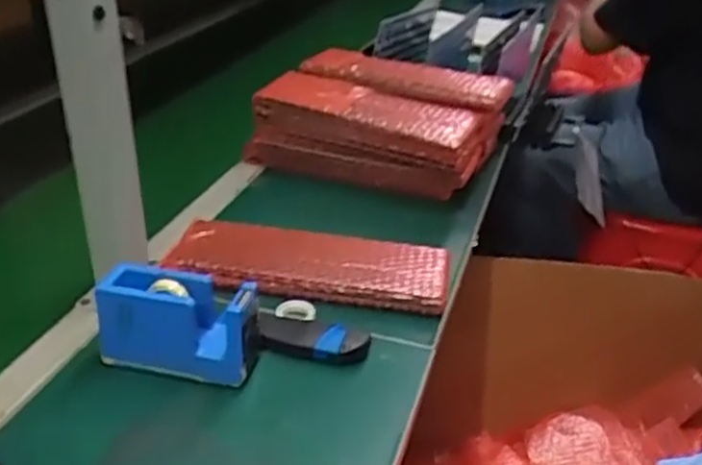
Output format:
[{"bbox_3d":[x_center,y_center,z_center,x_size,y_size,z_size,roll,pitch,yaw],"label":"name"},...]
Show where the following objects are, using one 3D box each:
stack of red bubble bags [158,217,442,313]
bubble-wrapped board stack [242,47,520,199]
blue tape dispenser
[{"bbox_3d":[-0.042,0.031,0.756,0.277,0.030,0.093,6,30,6],"label":"stack of red bubble bags"},{"bbox_3d":[0.042,-0.155,1.011,0.295,0.116,0.213,16,32,22],"label":"bubble-wrapped board stack"},{"bbox_3d":[-0.145,0.077,0.623,0.128,0.082,0.054,7,30,6],"label":"blue tape dispenser"}]

